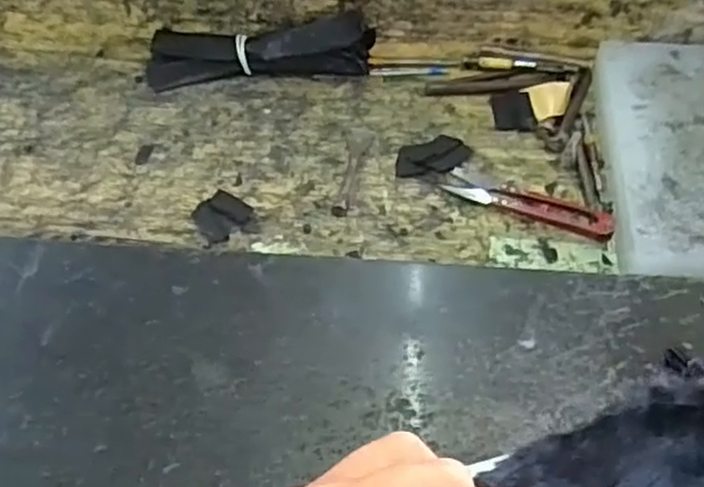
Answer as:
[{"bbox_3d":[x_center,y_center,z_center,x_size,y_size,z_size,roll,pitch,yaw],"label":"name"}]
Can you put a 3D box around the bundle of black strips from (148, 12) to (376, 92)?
[{"bbox_3d":[-0.071,-0.146,0.537,0.172,0.056,0.038,0,53,1],"label":"bundle of black strips"}]

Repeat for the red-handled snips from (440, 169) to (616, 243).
[{"bbox_3d":[0.114,-0.026,0.464,0.107,0.007,0.024,22,56,17],"label":"red-handled snips"}]

